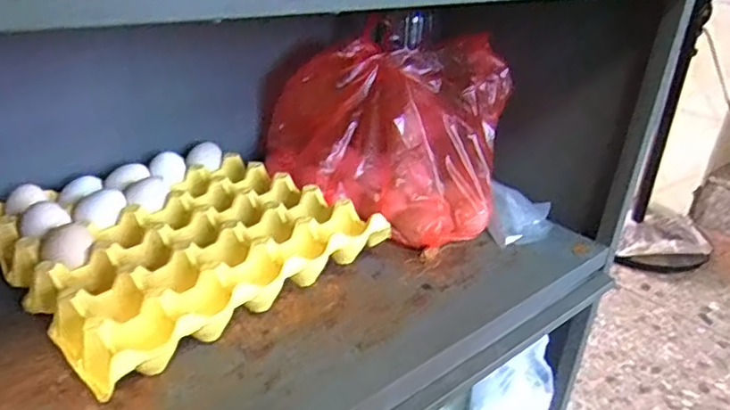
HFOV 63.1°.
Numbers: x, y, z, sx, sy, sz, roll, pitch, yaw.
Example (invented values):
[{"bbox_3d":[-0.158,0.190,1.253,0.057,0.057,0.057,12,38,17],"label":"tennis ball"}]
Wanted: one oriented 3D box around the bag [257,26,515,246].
[{"bbox_3d":[0.032,-0.090,0.710,0.218,0.187,0.257,-18,34,-36],"label":"bag"}]

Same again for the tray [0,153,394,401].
[{"bbox_3d":[-0.177,0.033,0.570,0.274,0.062,0.270,27,35,37],"label":"tray"}]

